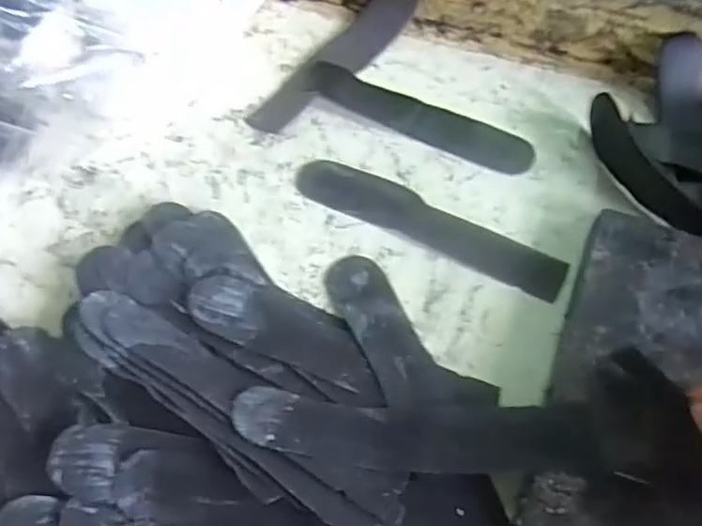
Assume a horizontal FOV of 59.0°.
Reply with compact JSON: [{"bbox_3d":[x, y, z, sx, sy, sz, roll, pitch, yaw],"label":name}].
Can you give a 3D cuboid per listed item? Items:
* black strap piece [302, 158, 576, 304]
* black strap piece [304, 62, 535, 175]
[{"bbox_3d":[0.050,-0.026,0.411,0.184,0.009,0.035,23,62,15],"label":"black strap piece"},{"bbox_3d":[0.048,-0.109,0.455,0.175,0.015,0.031,24,62,16],"label":"black strap piece"}]

